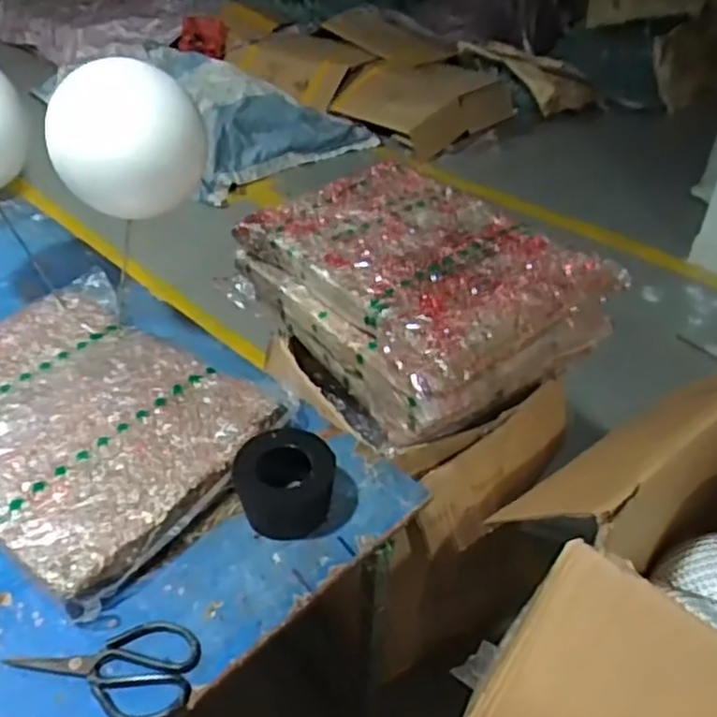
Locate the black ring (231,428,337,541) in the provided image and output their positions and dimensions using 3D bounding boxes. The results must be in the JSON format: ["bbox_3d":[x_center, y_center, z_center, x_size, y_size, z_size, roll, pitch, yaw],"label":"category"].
[{"bbox_3d":[-0.086,0.148,0.801,0.095,0.096,0.102,-1,38,1],"label":"black ring"}]

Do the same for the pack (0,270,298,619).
[{"bbox_3d":[-0.374,0.067,0.929,0.533,0.059,0.398,24,44,29],"label":"pack"}]

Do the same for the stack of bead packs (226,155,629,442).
[{"bbox_3d":[0.093,-0.117,1.123,0.389,0.165,0.501,-25,44,-28],"label":"stack of bead packs"}]

